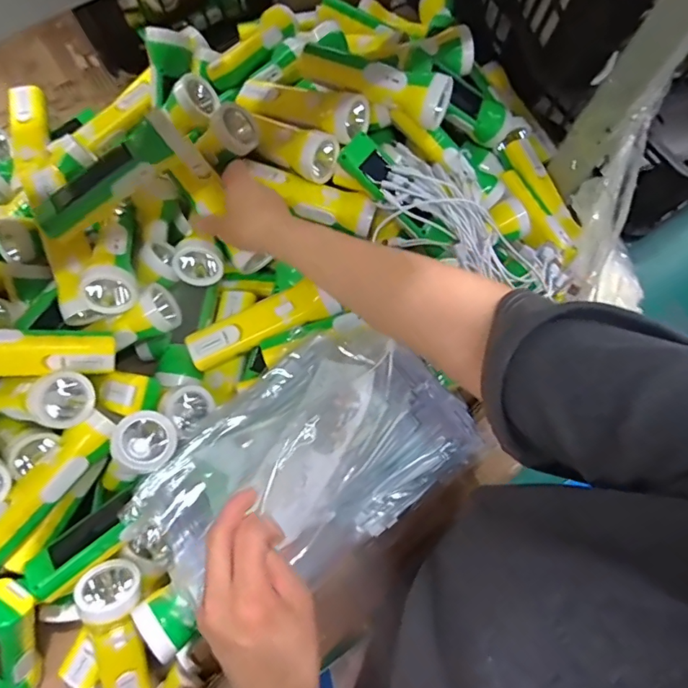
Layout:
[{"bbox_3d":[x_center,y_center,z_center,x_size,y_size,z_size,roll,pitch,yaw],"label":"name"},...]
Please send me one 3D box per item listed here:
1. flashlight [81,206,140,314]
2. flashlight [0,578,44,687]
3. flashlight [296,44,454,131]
[{"bbox_3d":[-0.243,-0.100,0.490,0.052,0.047,0.127,-7,61,-3],"label":"flashlight"},{"bbox_3d":[-0.315,0.287,0.433,0.046,0.044,0.173,23,118,5],"label":"flashlight"},{"bbox_3d":[0.032,-0.291,0.502,0.171,0.049,0.048,25,76,6],"label":"flashlight"}]

